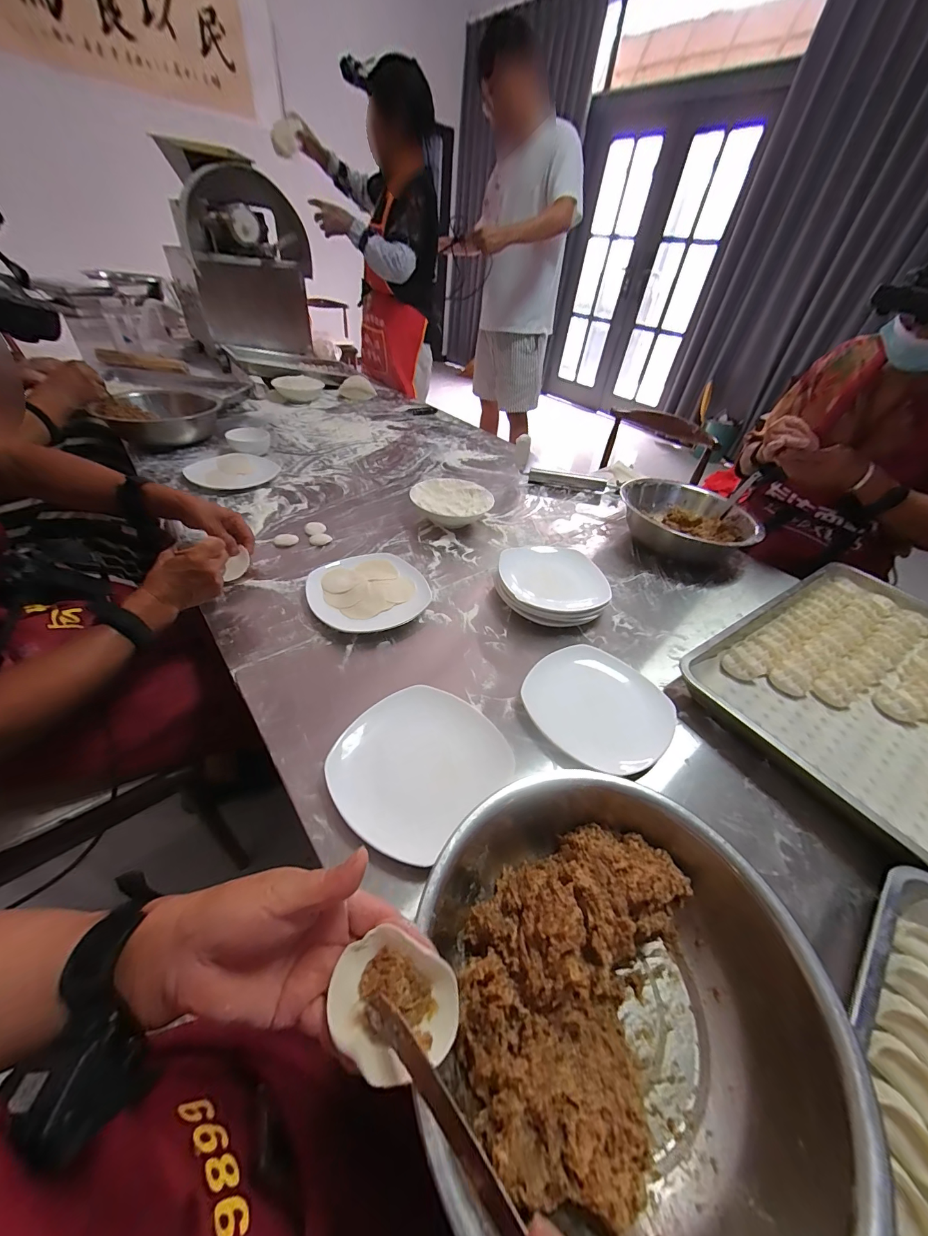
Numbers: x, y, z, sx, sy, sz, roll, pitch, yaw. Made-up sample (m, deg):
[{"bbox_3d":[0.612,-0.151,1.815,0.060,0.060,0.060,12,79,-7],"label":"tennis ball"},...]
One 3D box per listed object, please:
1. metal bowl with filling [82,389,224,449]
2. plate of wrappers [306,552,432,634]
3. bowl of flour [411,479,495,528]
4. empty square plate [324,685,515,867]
[{"bbox_3d":[-0.801,-0.542,1.065,0.259,0.076,0.286,-9,44,-18],"label":"metal bowl with filling"},{"bbox_3d":[-0.149,-0.042,0.645,0.183,0.021,0.178,4,42,-4],"label":"plate of wrappers"},{"bbox_3d":[-0.029,-0.243,0.859,0.173,0.055,0.166,4,42,-4],"label":"bowl of flour"},{"bbox_3d":[-0.050,0.158,0.440,0.165,0.023,0.175,37,49,29],"label":"empty square plate"}]

